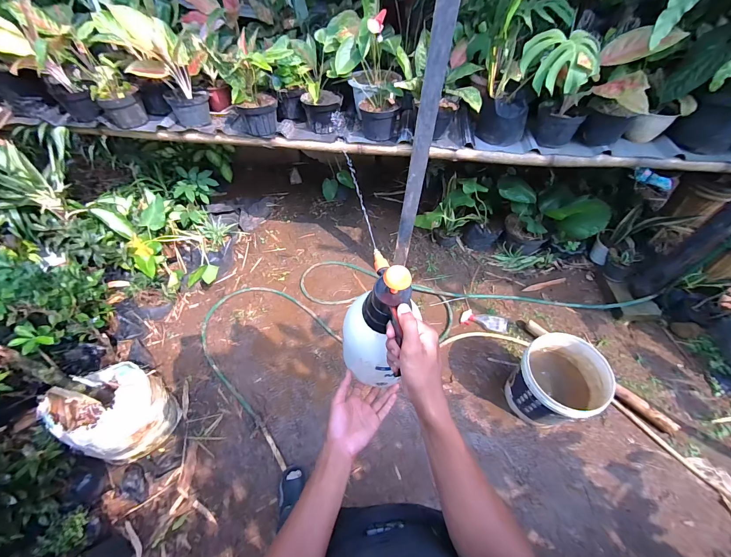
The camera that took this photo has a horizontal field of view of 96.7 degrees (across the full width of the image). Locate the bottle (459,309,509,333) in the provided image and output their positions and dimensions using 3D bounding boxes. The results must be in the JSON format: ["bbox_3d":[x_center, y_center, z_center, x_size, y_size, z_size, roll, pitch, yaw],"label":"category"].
[{"bbox_3d":[0.664,0.236,1.822,0.246,0.067,0.102,19,57,13],"label":"bottle"}]

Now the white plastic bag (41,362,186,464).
[{"bbox_3d":[-1.023,0.521,1.337,0.356,0.359,0.326,27,58,16],"label":"white plastic bag"}]

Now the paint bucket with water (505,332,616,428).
[{"bbox_3d":[0.815,0.473,1.459,0.340,0.354,0.328,1,55,-1],"label":"paint bucket with water"}]

